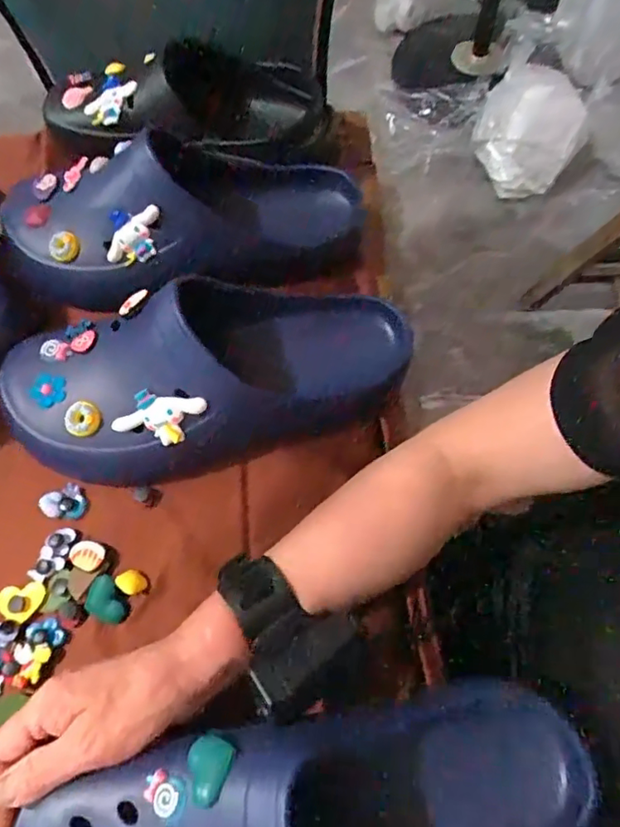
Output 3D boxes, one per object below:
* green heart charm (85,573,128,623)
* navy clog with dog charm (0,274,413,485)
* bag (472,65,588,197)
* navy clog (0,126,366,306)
[{"bbox_3d":[-0.136,0.126,0.375,0.029,0.006,0.025,25,70,13],"label":"green heart charm"},{"bbox_3d":[-0.070,-0.030,0.395,0.286,0.085,0.116,-14,67,-4],"label":"navy clog with dog charm"},{"bbox_3d":[0.489,-0.641,1.219,0.220,0.145,0.321,23,70,12],"label":"bag"},{"bbox_3d":[-0.110,-0.157,0.441,0.291,0.084,0.102,2,67,3],"label":"navy clog"}]

